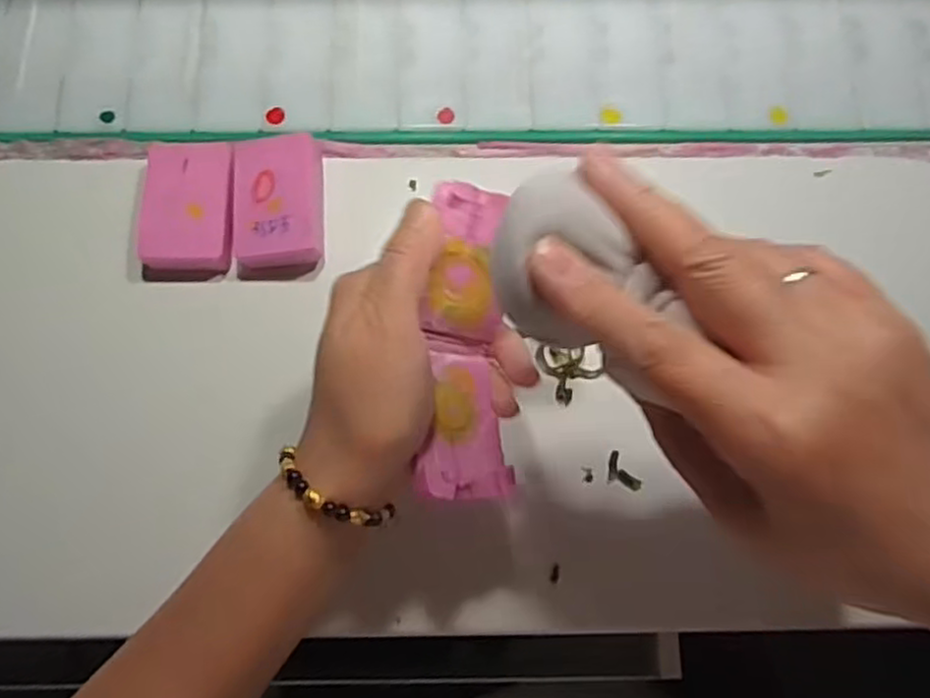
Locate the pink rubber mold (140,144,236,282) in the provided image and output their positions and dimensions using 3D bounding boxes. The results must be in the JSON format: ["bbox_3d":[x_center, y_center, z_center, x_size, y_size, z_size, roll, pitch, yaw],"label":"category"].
[{"bbox_3d":[-0.146,-0.076,0.385,0.048,0.015,0.073,-1,75,-1],"label":"pink rubber mold"}]

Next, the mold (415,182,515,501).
[{"bbox_3d":[0.001,-0.002,0.304,0.035,0.043,0.127,0,86,0],"label":"mold"}]

